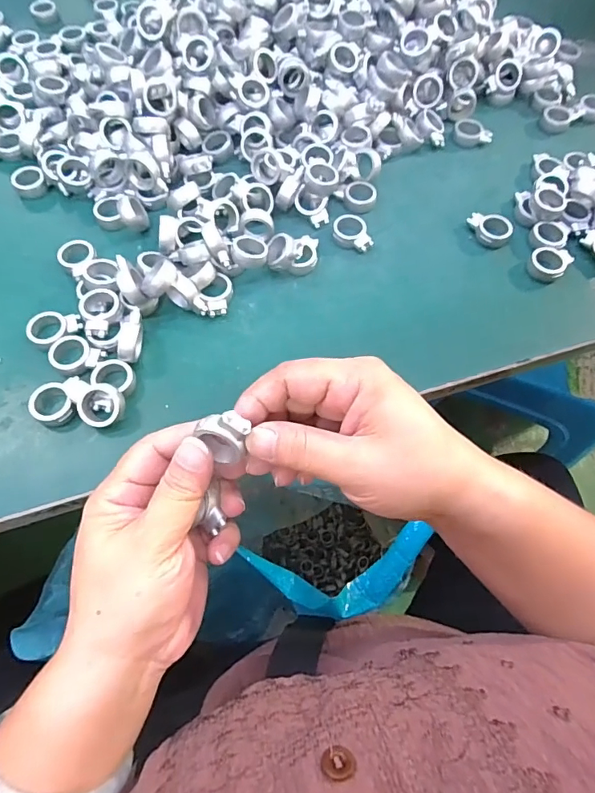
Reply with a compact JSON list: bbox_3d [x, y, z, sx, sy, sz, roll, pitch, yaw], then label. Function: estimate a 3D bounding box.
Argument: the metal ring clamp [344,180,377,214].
[{"bbox_3d":[0.051,-0.161,0.366,0.025,0.008,0.027,13,65,3],"label":"metal ring clamp"}]

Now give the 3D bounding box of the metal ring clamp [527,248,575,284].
[{"bbox_3d":[0.189,-0.101,0.343,0.033,0.011,0.026,-39,73,-18],"label":"metal ring clamp"}]

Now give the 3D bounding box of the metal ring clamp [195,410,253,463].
[{"bbox_3d":[-0.032,0.018,0.215,0.021,0.027,0.011,-5,34,25],"label":"metal ring clamp"}]

